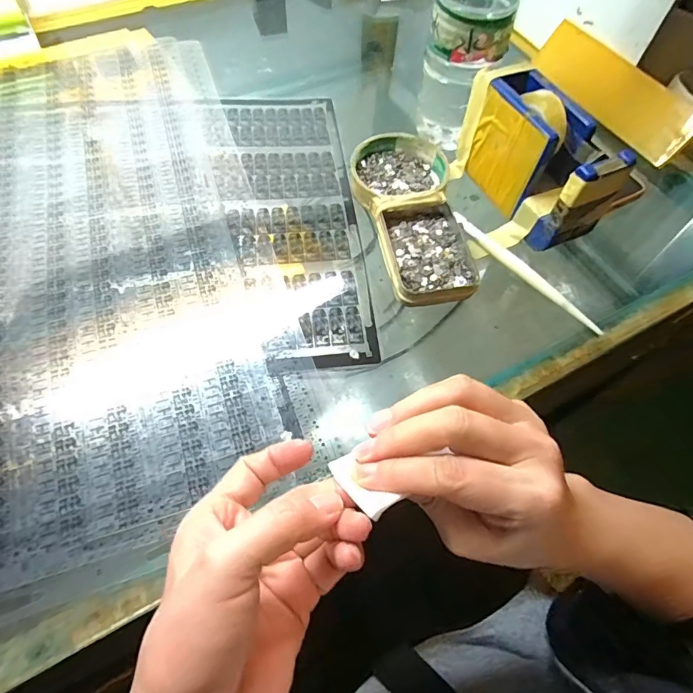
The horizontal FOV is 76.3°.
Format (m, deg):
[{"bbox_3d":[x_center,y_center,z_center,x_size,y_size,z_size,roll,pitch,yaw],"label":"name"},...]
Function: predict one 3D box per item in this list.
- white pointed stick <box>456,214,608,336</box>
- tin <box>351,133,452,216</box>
[{"bbox_3d":[0.137,-0.060,0.342,0.008,0.007,0.143,-35,67,-19],"label":"white pointed stick"},{"bbox_3d":[0.044,-0.147,0.377,0.080,0.017,0.086,1,61,-1],"label":"tin"}]

